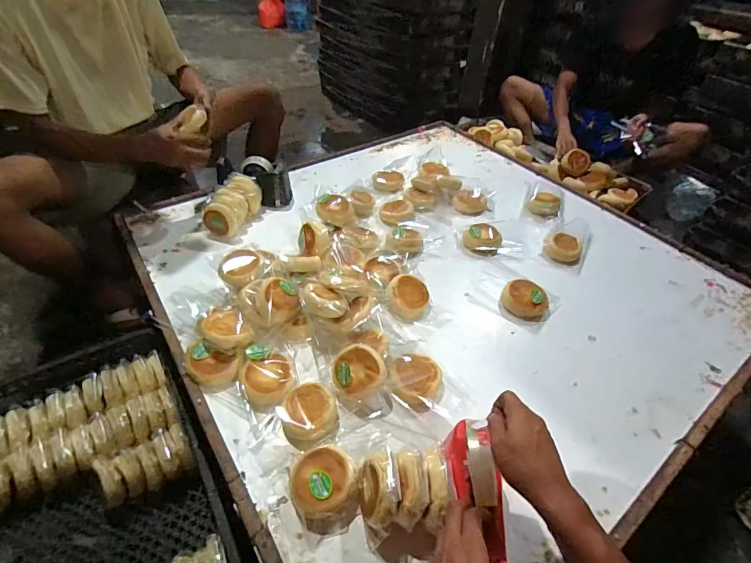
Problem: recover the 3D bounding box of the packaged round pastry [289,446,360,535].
[{"bbox_3d":[-0.073,0.293,0.552,0.089,0.039,0.113,-10,46,-16],"label":"packaged round pastry"}]

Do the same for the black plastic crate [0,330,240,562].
[{"bbox_3d":[-0.554,0.414,0.727,0.431,0.121,0.624,-22,50,-26],"label":"black plastic crate"}]

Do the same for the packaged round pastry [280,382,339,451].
[{"bbox_3d":[-0.108,0.217,0.631,0.094,0.038,0.098,3,44,-3],"label":"packaged round pastry"}]

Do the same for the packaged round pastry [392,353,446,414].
[{"bbox_3d":[0.072,0.178,0.687,0.095,0.042,0.090,3,44,-3],"label":"packaged round pastry"}]

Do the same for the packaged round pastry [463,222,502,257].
[{"bbox_3d":[0.272,-0.106,0.989,0.095,0.045,0.089,3,44,-3],"label":"packaged round pastry"}]

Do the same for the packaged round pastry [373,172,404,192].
[{"bbox_3d":[0.040,-0.304,1.178,0.095,0.028,0.078,2,44,-4],"label":"packaged round pastry"}]

